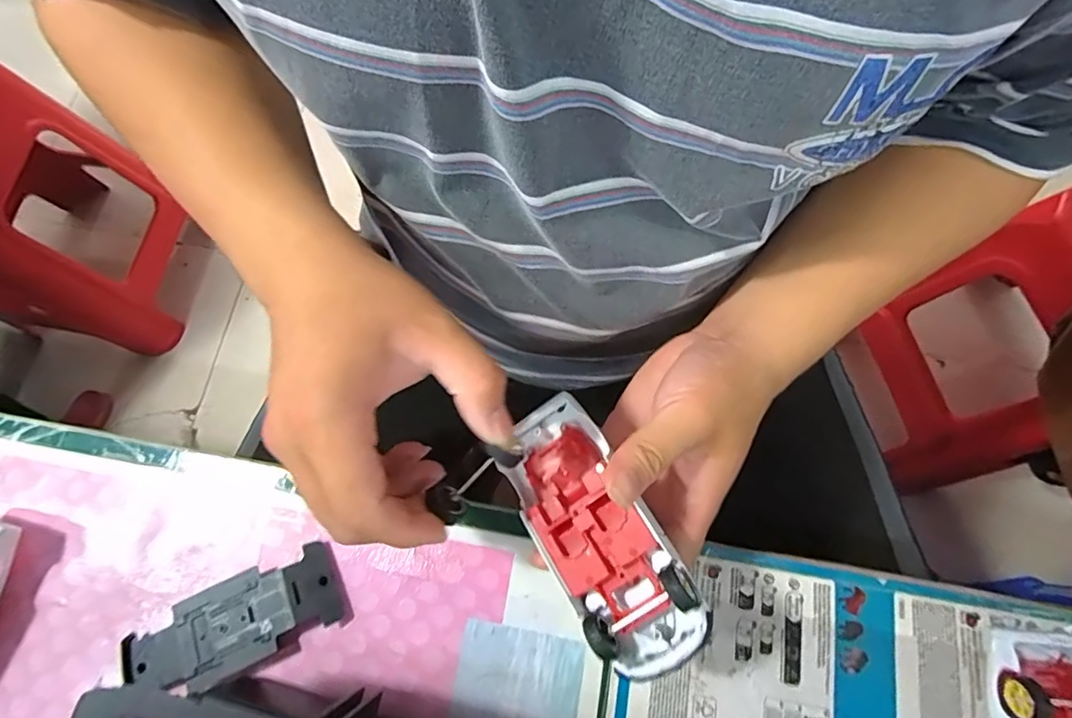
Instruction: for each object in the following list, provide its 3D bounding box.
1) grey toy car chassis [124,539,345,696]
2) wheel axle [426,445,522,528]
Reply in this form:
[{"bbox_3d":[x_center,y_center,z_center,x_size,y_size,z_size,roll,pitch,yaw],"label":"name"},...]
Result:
[{"bbox_3d":[-0.174,0.152,0.306,0.120,0.011,0.048,-24,72,-6],"label":"grey toy car chassis"},{"bbox_3d":[-0.028,0.054,0.243,0.047,0.013,0.018,-45,74,15],"label":"wheel axle"}]

